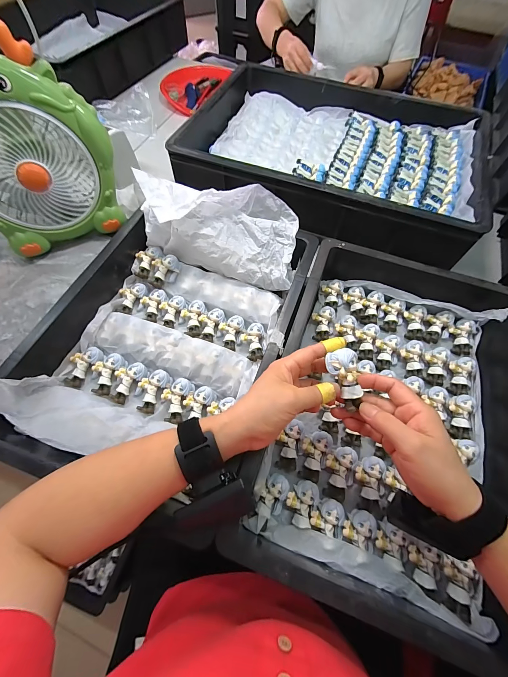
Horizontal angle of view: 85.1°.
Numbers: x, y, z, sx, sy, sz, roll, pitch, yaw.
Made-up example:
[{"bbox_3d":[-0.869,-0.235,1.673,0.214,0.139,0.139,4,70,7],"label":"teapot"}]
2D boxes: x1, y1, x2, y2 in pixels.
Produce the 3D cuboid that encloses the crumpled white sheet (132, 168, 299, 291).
[{"bbox_3d":[-0.063,-0.198,0.478,0.296,0.113,0.144,18,63,7],"label":"crumpled white sheet"}]

